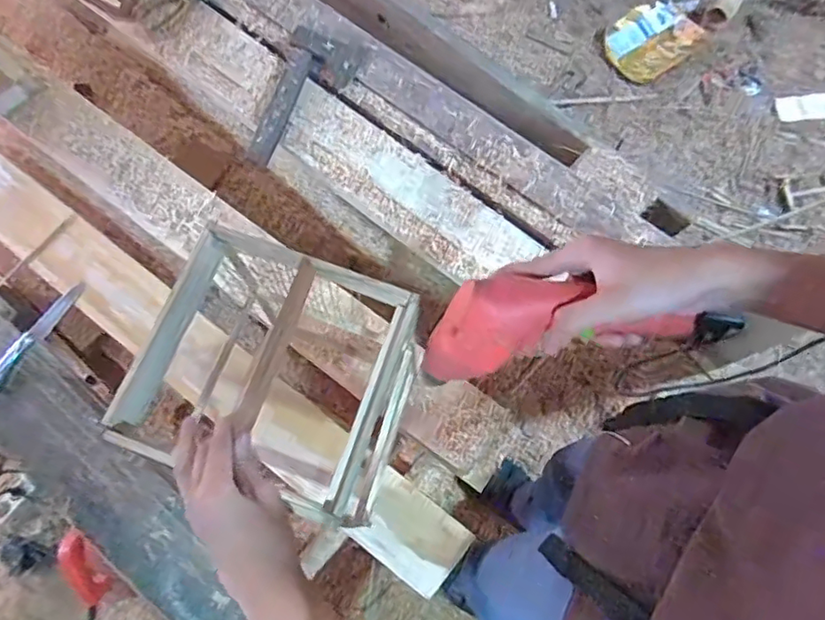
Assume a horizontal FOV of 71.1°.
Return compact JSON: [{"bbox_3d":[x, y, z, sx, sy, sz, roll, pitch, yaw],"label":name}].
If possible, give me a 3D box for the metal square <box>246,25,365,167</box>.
[{"bbox_3d":[-0.193,-0.378,1.053,0.127,0.033,0.263,19,84,0],"label":"metal square"}]

